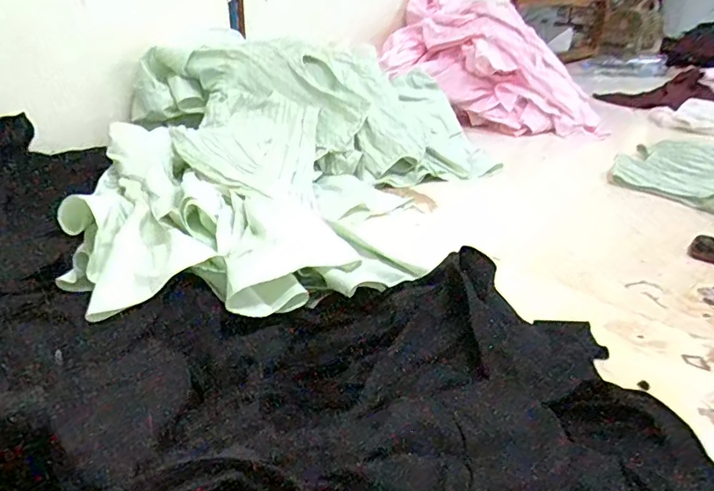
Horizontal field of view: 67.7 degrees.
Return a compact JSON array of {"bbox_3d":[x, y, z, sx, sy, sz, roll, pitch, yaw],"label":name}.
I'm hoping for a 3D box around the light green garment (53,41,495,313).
[{"bbox_3d":[-0.155,-0.197,0.992,0.719,0.206,0.993,15,31,24],"label":"light green garment"}]

